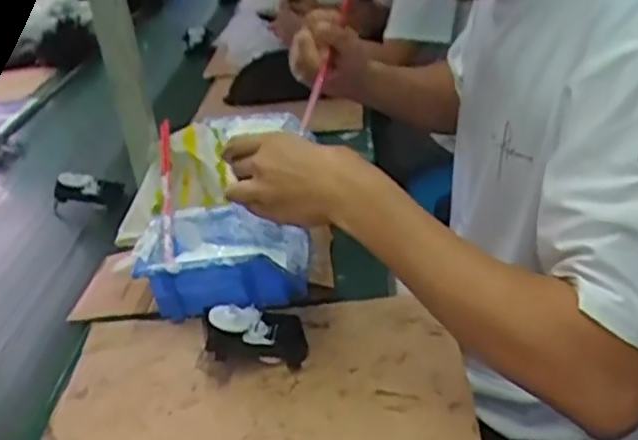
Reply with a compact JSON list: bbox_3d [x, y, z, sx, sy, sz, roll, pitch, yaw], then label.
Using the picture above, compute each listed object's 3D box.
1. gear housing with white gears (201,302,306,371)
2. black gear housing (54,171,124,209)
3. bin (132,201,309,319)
[{"bbox_3d":[-0.064,0.115,0.736,0.098,0.052,0.064,-11,28,-6],"label":"gear housing with white gears"},{"bbox_3d":[-0.389,-0.050,1.222,0.113,0.051,0.029,7,16,-37],"label":"black gear housing"},{"bbox_3d":[-0.109,0.046,0.857,0.192,0.071,0.134,-2,28,9],"label":"bin"}]

